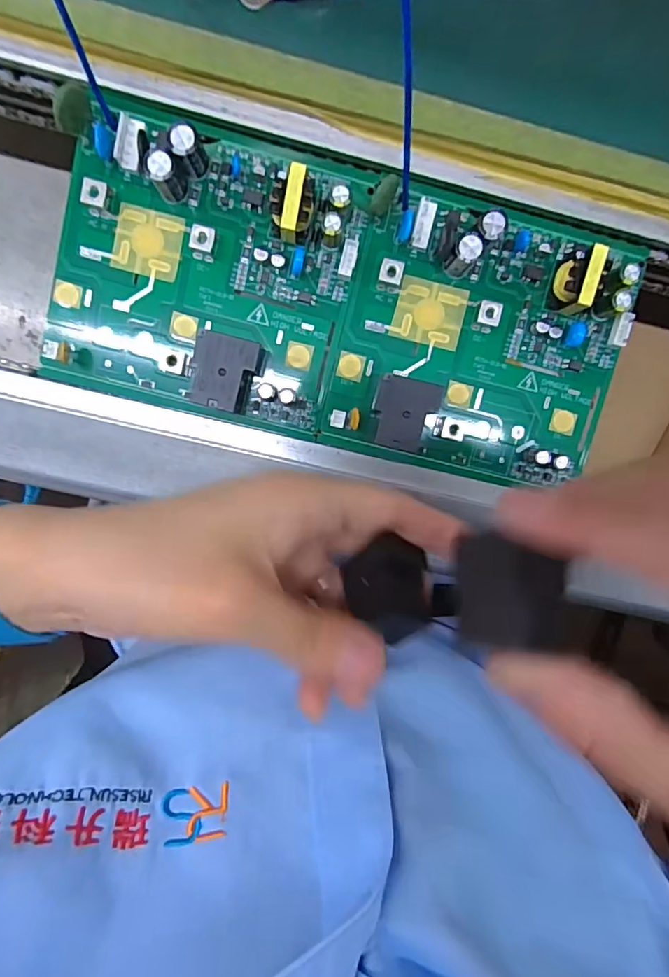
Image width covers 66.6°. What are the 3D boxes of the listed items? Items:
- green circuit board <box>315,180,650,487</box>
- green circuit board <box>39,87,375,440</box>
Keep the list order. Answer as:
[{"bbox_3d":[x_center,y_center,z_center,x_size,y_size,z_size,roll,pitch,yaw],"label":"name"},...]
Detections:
[{"bbox_3d":[0.067,-0.066,0.230,0.129,0.021,0.117,12,98,-3],"label":"green circuit board"},{"bbox_3d":[-0.057,-0.095,0.222,0.127,0.023,0.119,13,98,-3],"label":"green circuit board"}]

